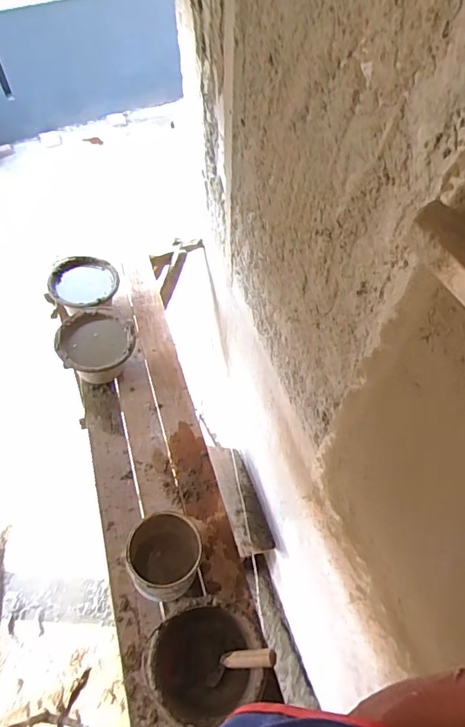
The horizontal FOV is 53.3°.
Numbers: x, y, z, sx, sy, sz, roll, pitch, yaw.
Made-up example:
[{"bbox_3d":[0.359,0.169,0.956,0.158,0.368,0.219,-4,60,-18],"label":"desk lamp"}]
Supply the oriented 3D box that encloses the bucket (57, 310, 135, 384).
[{"bbox_3d":[-0.453,-0.050,1.587,0.246,0.196,0.245,0,57,0],"label":"bucket"}]

